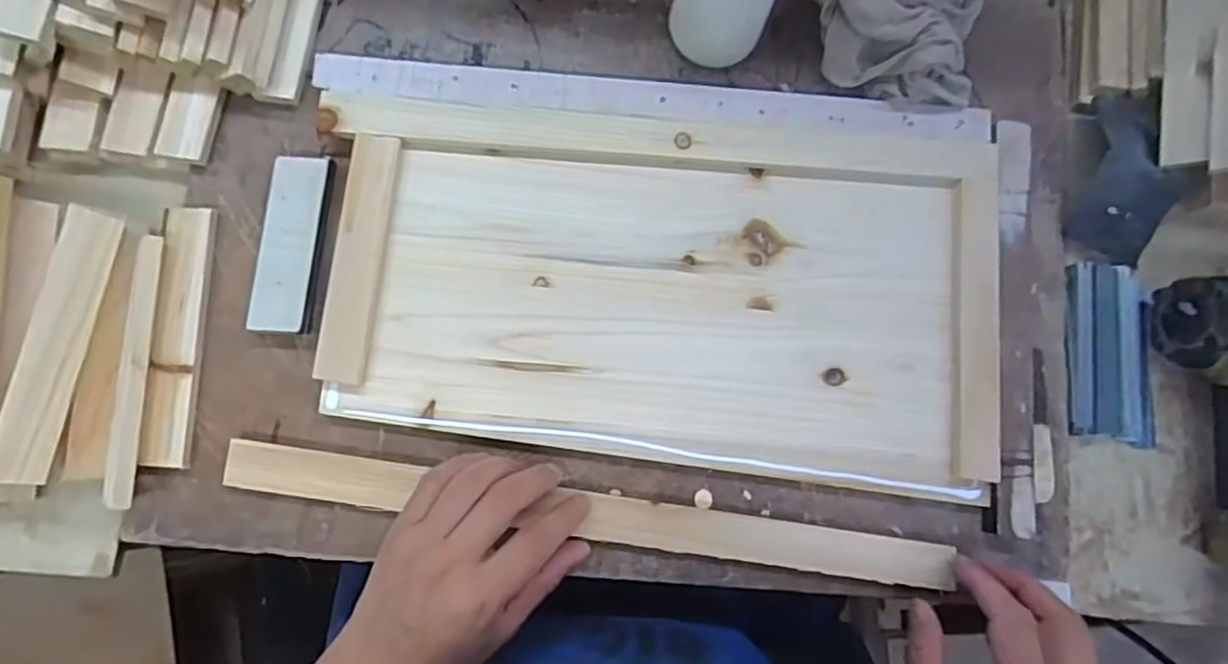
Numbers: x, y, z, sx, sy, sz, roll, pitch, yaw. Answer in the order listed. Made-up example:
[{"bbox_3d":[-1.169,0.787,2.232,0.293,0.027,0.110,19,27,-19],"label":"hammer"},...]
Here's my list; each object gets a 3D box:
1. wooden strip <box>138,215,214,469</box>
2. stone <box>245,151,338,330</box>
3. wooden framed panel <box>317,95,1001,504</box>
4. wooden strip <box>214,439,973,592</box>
[{"bbox_3d":[-0.262,0.002,0.395,0.025,0.007,0.154,5,80,-25],"label":"wooden strip"},{"bbox_3d":[-0.199,-0.055,0.412,0.036,0.014,0.111,6,82,-6],"label":"stone"},{"bbox_3d":[0.042,-0.026,0.425,0.423,0.016,0.235,3,82,-4],"label":"wooden framed panel"},{"bbox_3d":[-0.007,0.115,0.407,0.445,0.011,0.028,9,81,-3],"label":"wooden strip"}]

